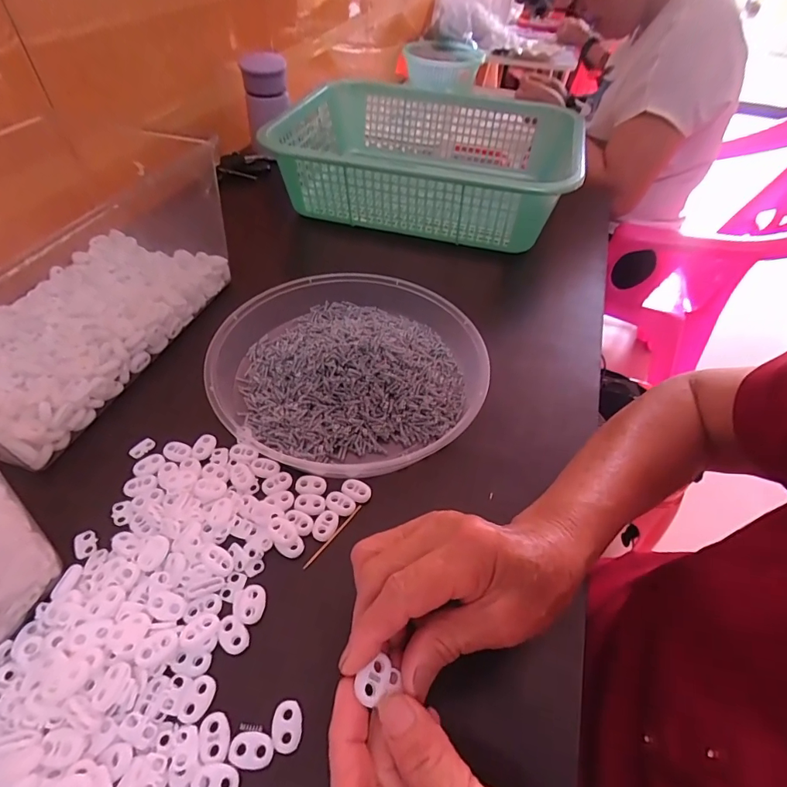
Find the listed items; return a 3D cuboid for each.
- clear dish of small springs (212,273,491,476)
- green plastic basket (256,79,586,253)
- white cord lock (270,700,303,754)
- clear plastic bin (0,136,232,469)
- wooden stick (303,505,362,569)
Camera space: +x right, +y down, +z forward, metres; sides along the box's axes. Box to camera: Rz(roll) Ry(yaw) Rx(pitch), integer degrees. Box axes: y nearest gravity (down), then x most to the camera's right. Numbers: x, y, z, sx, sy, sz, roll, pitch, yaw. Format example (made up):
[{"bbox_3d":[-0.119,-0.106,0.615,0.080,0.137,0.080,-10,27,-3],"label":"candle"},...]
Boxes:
[{"bbox_3d":[-0.038,-0.030,0.399,0.226,0.036,0.216,2,49,-2],"label":"clear dish of small springs"},{"bbox_3d":[0.044,-0.330,0.625,0.389,0.099,0.325,13,49,7],"label":"green plastic basket"},{"bbox_3d":[-0.057,0.177,0.240,0.016,0.004,0.022,0,49,-3],"label":"white cord lock"},{"bbox_3d":[-0.300,-0.108,0.396,0.192,0.110,0.281,17,50,11],"label":"clear plastic bin"},{"bbox_3d":[-0.041,0.099,0.314,0.004,0.004,0.058,33,54,21],"label":"wooden stick"}]

